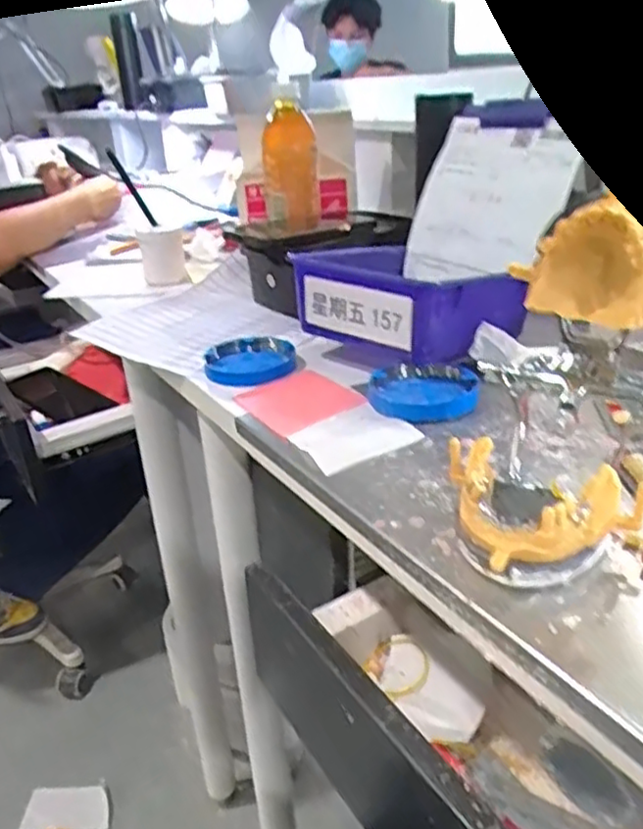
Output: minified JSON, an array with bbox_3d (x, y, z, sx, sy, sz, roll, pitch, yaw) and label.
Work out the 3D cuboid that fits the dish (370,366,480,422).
[{"bbox_3d":[0.074,-0.015,0.491,0.076,0.019,0.073,-2,27,1],"label":"dish"}]

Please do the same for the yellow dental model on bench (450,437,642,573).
[{"bbox_3d":[0.103,0.038,0.340,0.074,0.026,0.076,-13,28,-19],"label":"yellow dental model on bench"}]

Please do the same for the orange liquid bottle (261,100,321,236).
[{"bbox_3d":[-0.034,-0.277,0.769,0.060,0.144,0.052,-4,27,-3],"label":"orange liquid bottle"}]

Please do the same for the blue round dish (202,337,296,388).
[{"bbox_3d":[-0.061,-0.046,0.586,0.076,0.020,0.064,-7,27,-7],"label":"blue round dish"}]

